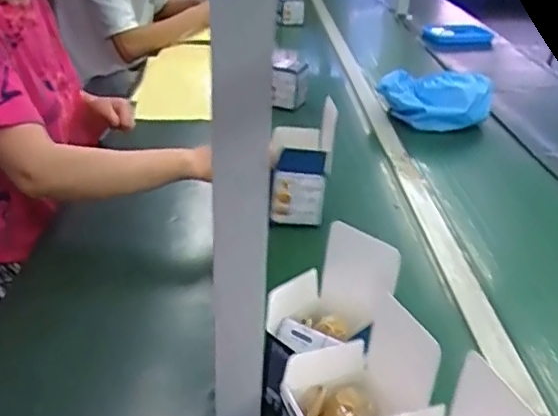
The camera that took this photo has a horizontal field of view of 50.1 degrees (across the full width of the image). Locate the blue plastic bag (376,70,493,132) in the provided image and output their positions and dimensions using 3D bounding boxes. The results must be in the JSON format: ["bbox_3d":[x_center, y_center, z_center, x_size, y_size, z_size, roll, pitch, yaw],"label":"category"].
[{"bbox_3d":[0.338,-0.245,1.320,0.241,0.126,0.124,8,33,13],"label":"blue plastic bag"}]

